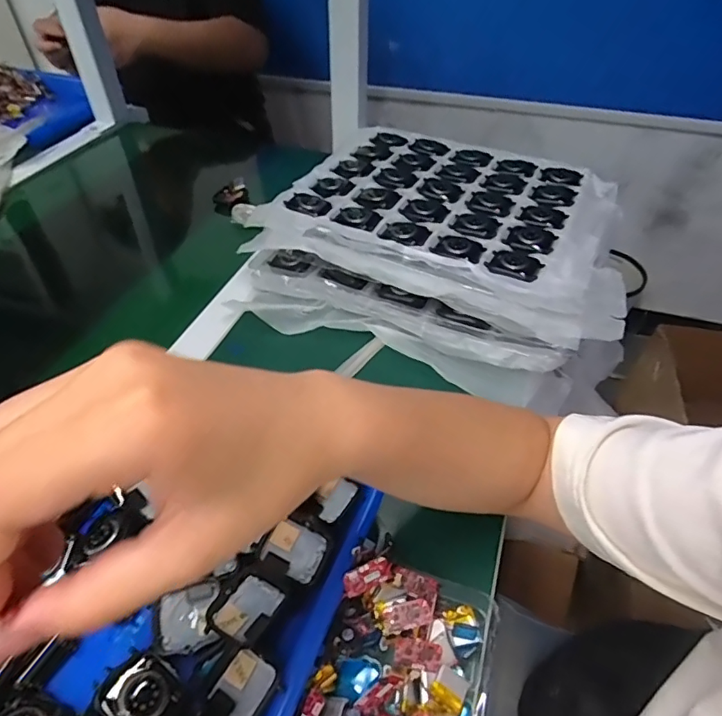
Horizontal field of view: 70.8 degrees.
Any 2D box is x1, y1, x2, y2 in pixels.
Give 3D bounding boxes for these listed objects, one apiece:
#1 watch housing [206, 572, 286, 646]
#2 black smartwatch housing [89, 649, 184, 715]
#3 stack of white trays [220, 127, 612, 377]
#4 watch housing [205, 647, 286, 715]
[{"bbox_3d":[-0.067,0.144,0.295,0.034,0.009,0.037,24,51,22],"label":"watch housing"},{"bbox_3d":[-0.118,0.180,0.268,0.041,0.013,0.040,19,50,18],"label":"black smartwatch housing"},{"bbox_3d":[0.090,-0.131,0.531,0.341,0.072,0.247,21,51,20],"label":"stack of white trays"},{"bbox_3d":[-0.062,0.174,0.270,0.045,0.010,0.032,1,41,41],"label":"watch housing"}]

